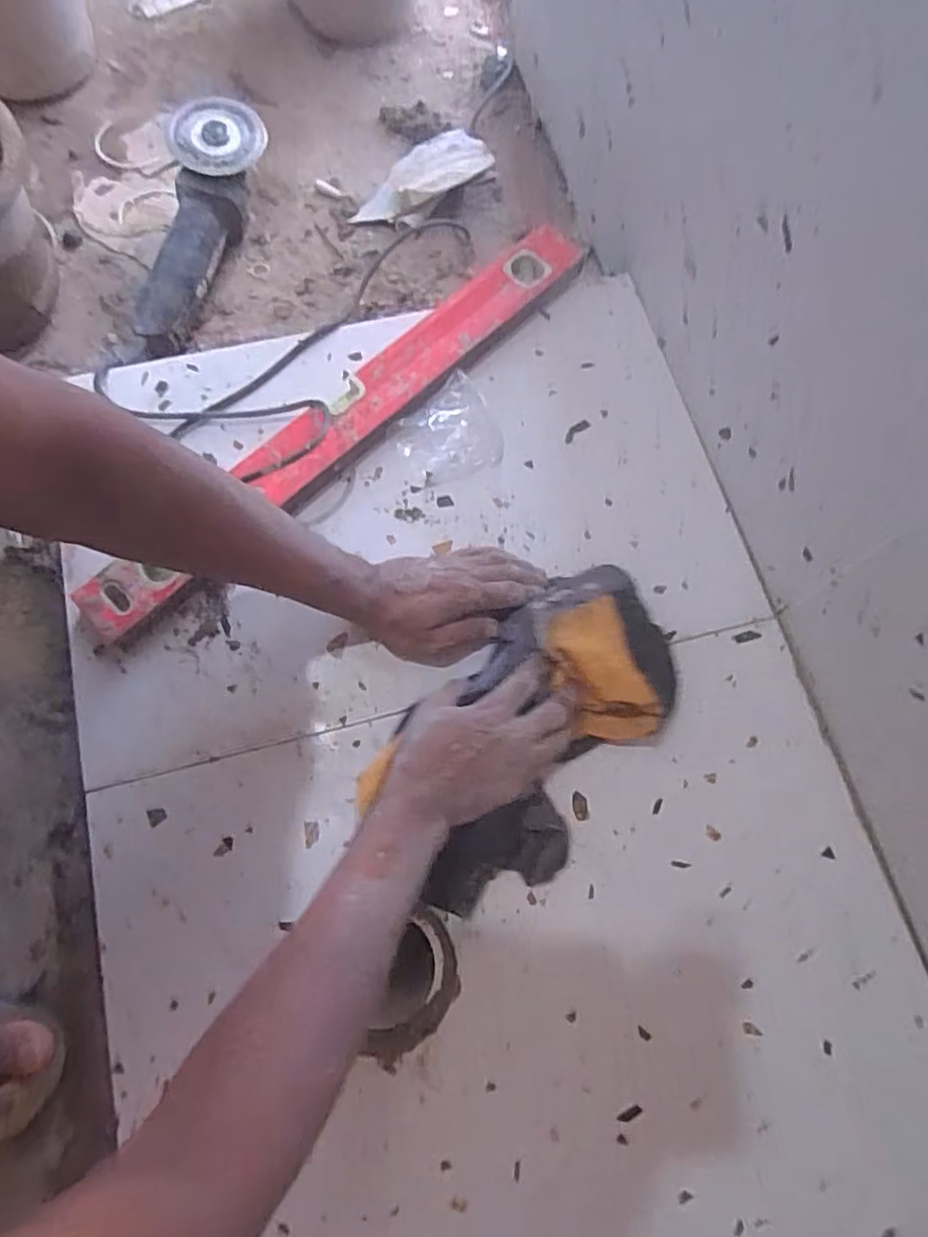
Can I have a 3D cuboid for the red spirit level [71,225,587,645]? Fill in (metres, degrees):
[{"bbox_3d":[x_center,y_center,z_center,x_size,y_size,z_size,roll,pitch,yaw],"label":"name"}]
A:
[{"bbox_3d":[-0.099,-0.193,0.623,0.060,0.032,0.587,42,76,11],"label":"red spirit level"}]

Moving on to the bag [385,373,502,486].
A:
[{"bbox_3d":[-0.012,-0.172,0.620,0.092,0.031,0.088,-37,77,-12],"label":"bag"}]

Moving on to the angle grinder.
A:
[{"bbox_3d":[-0.298,-0.430,0.747,0.102,0.099,0.299,11,71,1],"label":"angle grinder"}]

